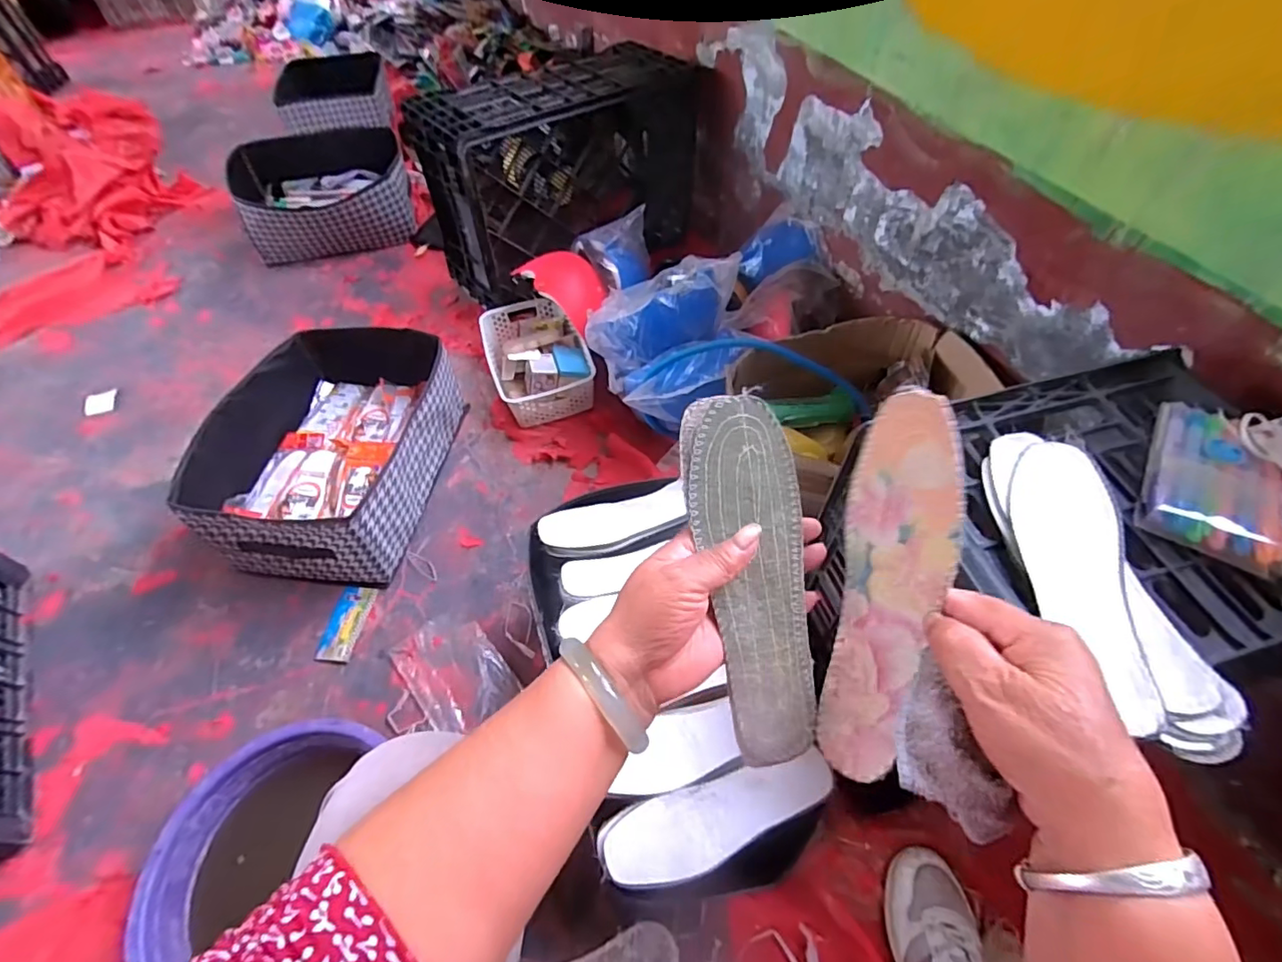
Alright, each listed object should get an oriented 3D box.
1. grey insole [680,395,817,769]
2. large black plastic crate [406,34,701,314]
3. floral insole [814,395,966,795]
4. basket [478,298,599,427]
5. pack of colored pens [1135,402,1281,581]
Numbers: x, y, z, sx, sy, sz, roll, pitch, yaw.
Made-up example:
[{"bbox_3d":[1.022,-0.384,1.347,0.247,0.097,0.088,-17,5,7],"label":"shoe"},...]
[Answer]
[{"bbox_3d":[0.069,0.057,0.343,0.067,0.011,0.220,-7,85,-3],"label":"grey insole"},{"bbox_3d":[-0.149,-0.712,1.287,0.294,0.374,0.647,38,65,25],"label":"large black plastic crate"},{"bbox_3d":[0.141,0.059,0.316,0.011,0.065,0.213,8,89,-35],"label":"floral insole"},{"bbox_3d":[-0.219,-0.266,1.174,0.196,0.084,0.305,-19,57,-10],"label":"basket"},{"bbox_3d":[0.455,-0.002,0.441,0.084,0.023,0.141,28,59,20],"label":"pack of colored pens"}]

